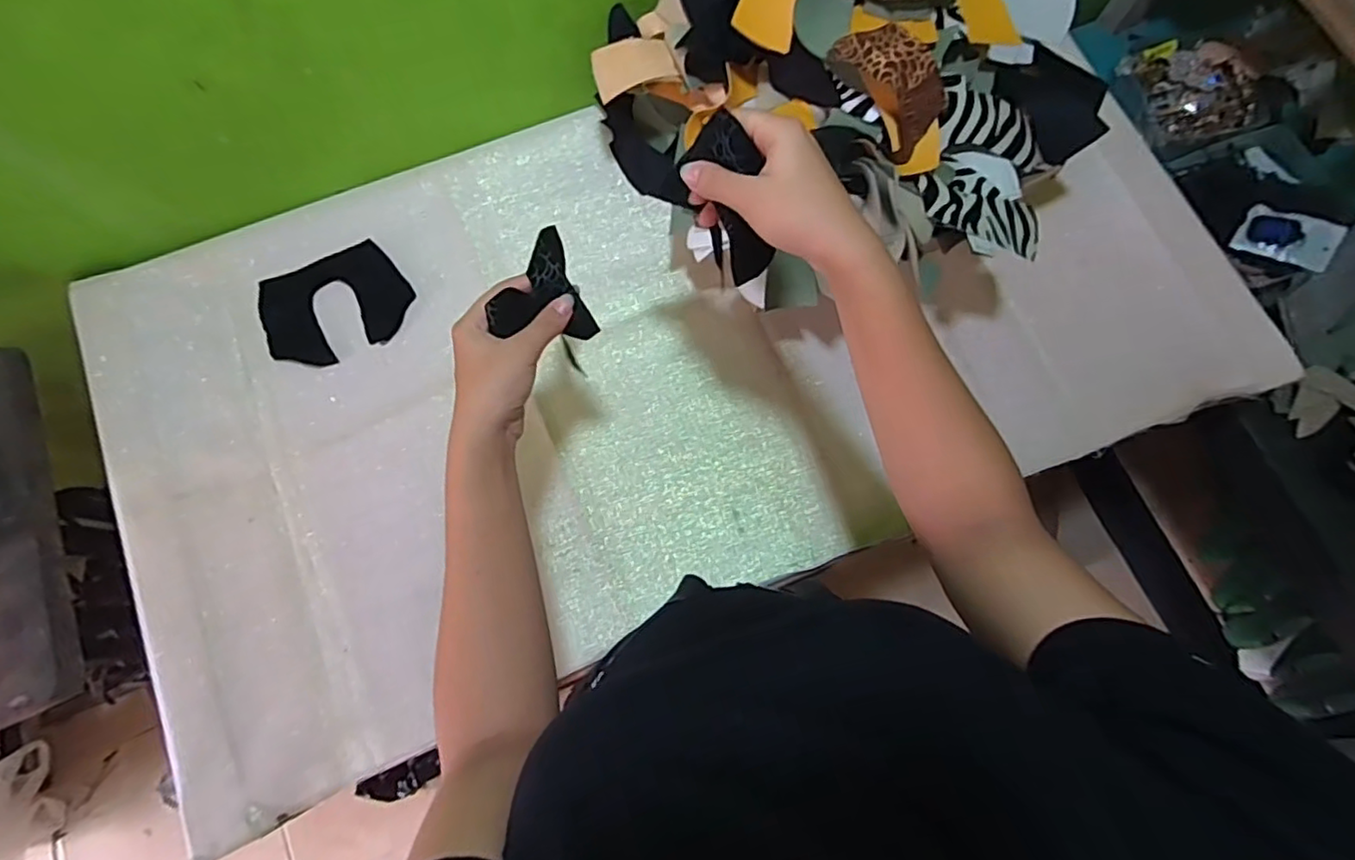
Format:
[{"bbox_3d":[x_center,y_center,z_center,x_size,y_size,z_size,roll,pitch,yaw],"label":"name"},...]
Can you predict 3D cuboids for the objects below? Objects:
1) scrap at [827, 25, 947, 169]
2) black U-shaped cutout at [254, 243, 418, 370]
[{"bbox_3d":[0.180,-0.289,0.519,0.062,0.052,0.099,-41,80,-11],"label":"scrap"},{"bbox_3d":[-0.375,-0.137,0.685,0.153,0.005,0.118,-27,83,-9],"label":"black U-shaped cutout"}]

